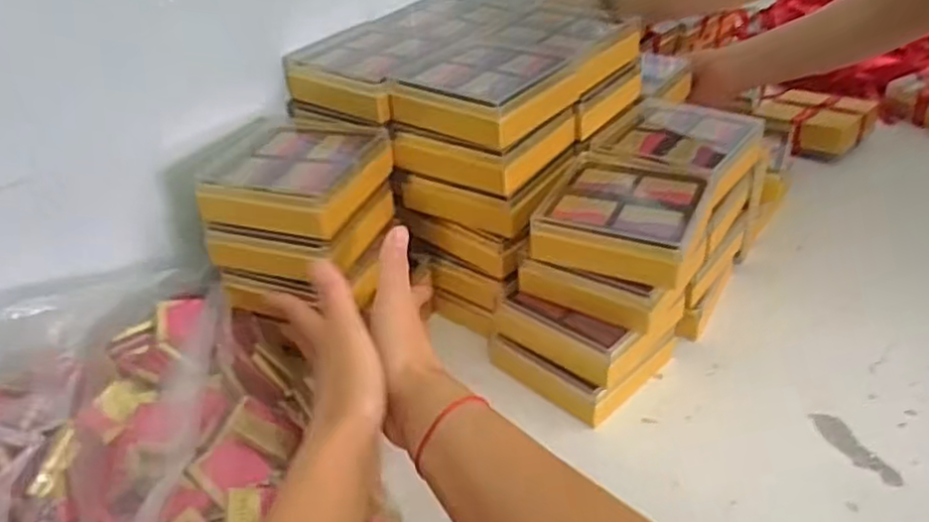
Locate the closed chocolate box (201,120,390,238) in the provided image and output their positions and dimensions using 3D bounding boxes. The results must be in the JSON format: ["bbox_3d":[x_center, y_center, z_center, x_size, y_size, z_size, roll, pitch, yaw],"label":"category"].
[{"bbox_3d":[-0.116,-0.062,0.503,0.102,0.032,0.099,9,36,18],"label":"closed chocolate box"}]

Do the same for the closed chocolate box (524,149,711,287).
[{"bbox_3d":[0.110,-0.036,0.496,0.110,0.037,0.118,12,38,22],"label":"closed chocolate box"}]

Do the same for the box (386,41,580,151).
[{"bbox_3d":[0.016,-0.124,0.517,0.098,0.034,0.101,21,42,33],"label":"box"}]

